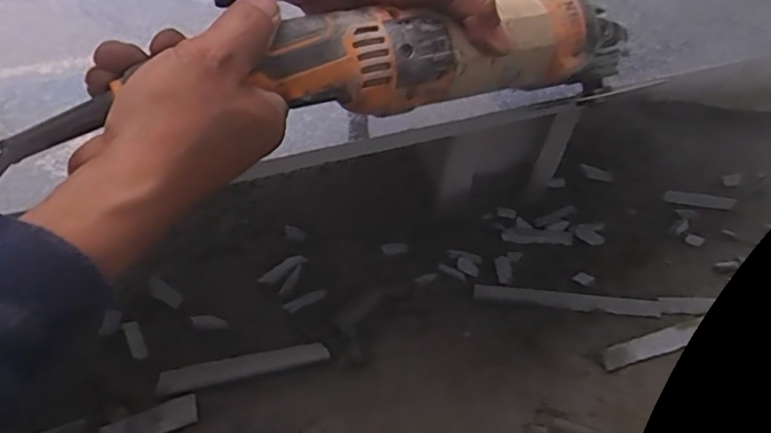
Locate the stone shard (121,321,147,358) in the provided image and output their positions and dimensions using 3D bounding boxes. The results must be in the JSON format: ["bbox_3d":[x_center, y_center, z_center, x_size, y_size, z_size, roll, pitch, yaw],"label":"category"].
[{"bbox_3d":[-0.231,0.114,0.561,0.013,0.004,0.042,-25,55,-23],"label":"stone shard"}]

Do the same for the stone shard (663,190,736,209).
[{"bbox_3d":[0.380,-0.020,0.735,0.088,0.005,0.016,6,49,1],"label":"stone shard"}]

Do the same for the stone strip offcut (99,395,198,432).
[{"bbox_3d":[-0.199,0.174,0.511,0.078,0.004,0.024,-17,53,-18],"label":"stone strip offcut"}]

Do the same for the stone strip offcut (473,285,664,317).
[{"bbox_3d":[0.187,0.085,0.622,0.189,0.004,0.019,6,49,1],"label":"stone strip offcut"}]

